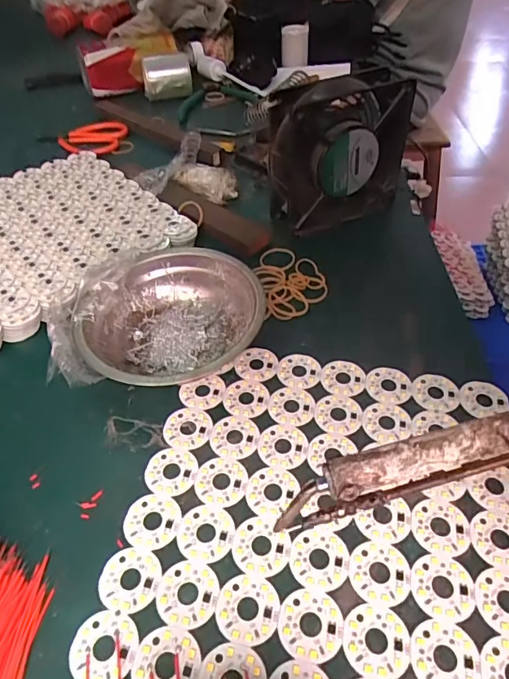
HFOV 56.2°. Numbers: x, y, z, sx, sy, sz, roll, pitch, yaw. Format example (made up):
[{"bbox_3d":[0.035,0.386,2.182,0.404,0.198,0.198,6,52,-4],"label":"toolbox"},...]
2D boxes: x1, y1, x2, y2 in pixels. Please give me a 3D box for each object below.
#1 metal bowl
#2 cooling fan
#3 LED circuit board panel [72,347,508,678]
[{"bbox_3d":[-0.058,-0.012,0.340,0.124,0.047,0.124,-1,46,1],"label":"metal bowl"},{"bbox_3d":[0.075,-0.166,0.430,0.119,0.119,0.046,-22,50,-19],"label":"cooling fan"},{"bbox_3d":[0.040,0.093,0.269,0.207,0.004,0.209,9,47,9],"label":"LED circuit board panel"}]

